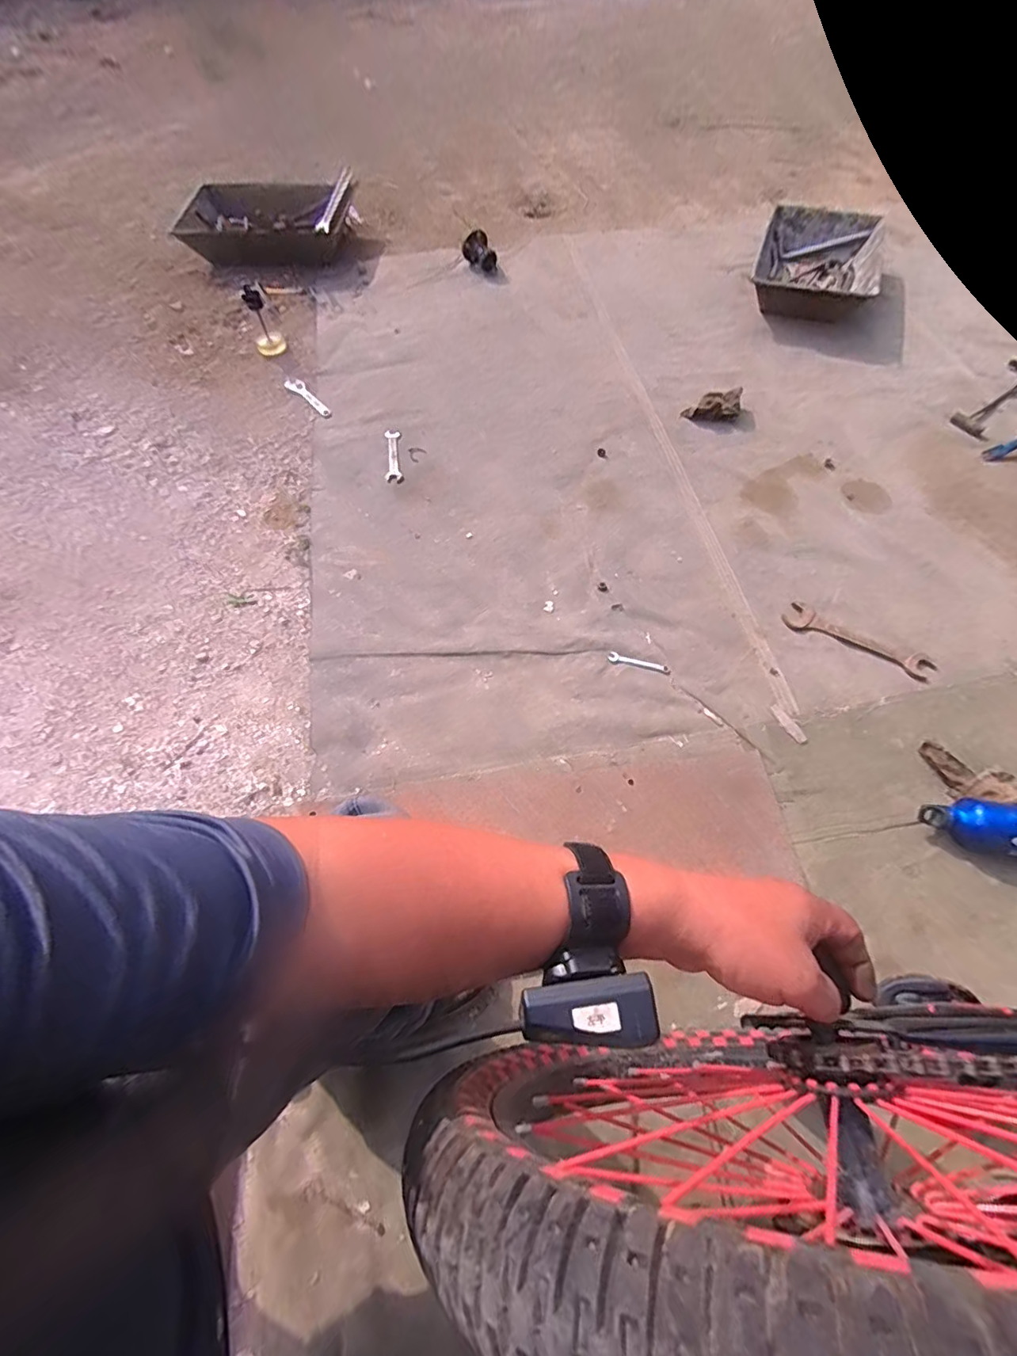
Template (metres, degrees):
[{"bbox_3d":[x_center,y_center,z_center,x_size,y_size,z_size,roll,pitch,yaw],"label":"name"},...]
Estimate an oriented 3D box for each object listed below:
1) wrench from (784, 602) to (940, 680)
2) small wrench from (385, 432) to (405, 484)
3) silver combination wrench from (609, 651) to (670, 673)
[{"bbox_3d":[0.641,-0.070,0.954,0.259,0.007,0.058,28,66,15],"label":"wrench"},{"bbox_3d":[-0.268,-0.518,1.213,0.038,0.014,0.154,-5,62,-1],"label":"small wrench"},{"bbox_3d":[0.238,-0.029,0.948,0.108,0.004,0.021,12,63,8],"label":"silver combination wrench"}]

